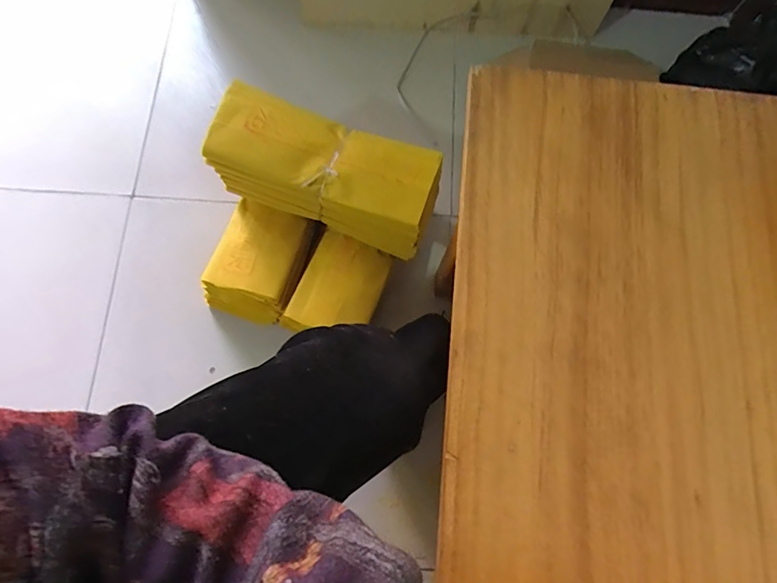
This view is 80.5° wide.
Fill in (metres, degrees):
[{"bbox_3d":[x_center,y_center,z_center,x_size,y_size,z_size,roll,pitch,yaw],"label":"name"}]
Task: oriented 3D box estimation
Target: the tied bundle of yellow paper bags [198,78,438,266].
[{"bbox_3d":[-0.090,-0.170,0.688,0.317,0.132,0.129,18,75,3],"label":"tied bundle of yellow paper bags"}]

